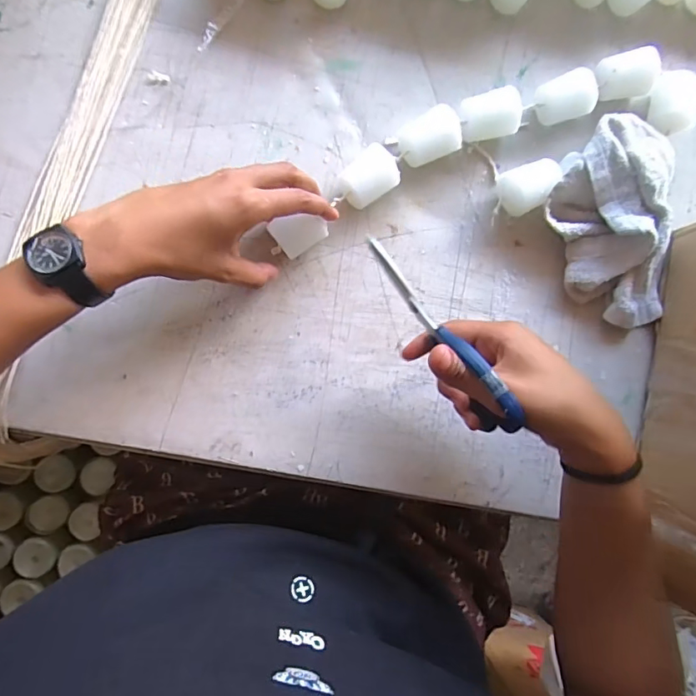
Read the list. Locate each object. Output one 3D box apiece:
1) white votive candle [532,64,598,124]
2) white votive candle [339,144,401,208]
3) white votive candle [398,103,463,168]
[{"bbox_3d":[0.189,-0.217,0.430,0.055,0.041,0.041,-22,91,-9],"label":"white votive candle"},{"bbox_3d":[0.017,-0.141,0.410,0.047,0.032,0.036,-40,93,-8],"label":"white votive candle"},{"bbox_3d":[0.069,-0.182,0.415,0.055,0.037,0.049,-21,90,-9],"label":"white votive candle"}]

